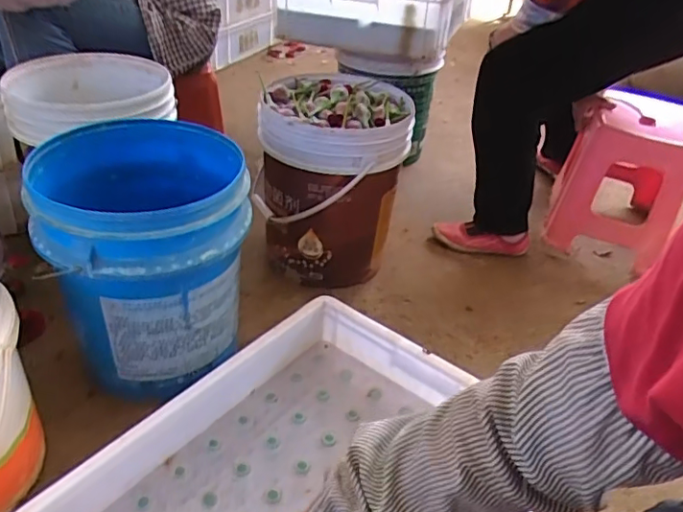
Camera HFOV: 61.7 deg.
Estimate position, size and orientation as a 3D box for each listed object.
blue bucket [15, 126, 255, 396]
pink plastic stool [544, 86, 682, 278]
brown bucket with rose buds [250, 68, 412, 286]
[{"bbox_3d":[-0.302,0.000,0.914,0.287,0.350,0.300,3,35,-2],"label":"blue bucket"},{"bbox_3d":[0.699,-0.220,1.433,0.260,0.312,0.400,18,37,18],"label":"pink plastic stool"},{"bbox_3d":[-0.017,-0.135,1.193,0.262,0.395,0.258,3,35,-2],"label":"brown bucket with rose buds"}]

